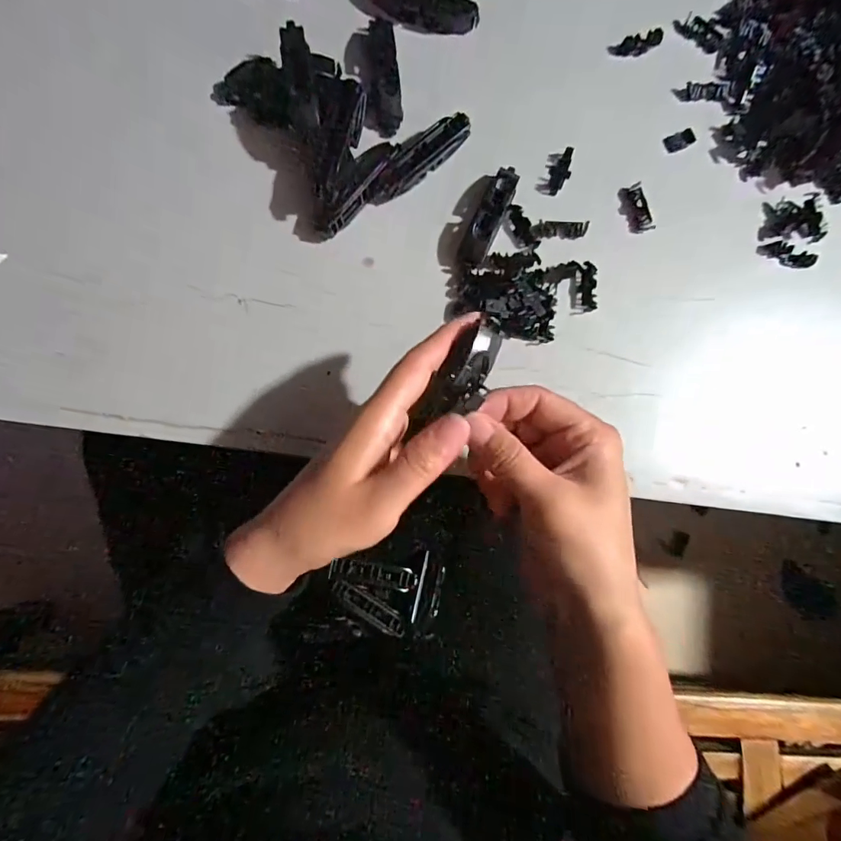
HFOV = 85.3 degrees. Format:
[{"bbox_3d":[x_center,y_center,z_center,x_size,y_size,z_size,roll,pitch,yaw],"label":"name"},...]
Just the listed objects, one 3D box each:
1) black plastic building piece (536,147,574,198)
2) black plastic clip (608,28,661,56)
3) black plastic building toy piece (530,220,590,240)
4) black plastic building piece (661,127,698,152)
[{"bbox_3d":[0.097,-0.176,0.323,0.018,0.008,0.034,23,82,-2],"label":"black plastic building piece"},{"bbox_3d":[0.161,-0.279,0.339,0.041,0.005,0.013,-19,86,-7],"label":"black plastic clip"},{"bbox_3d":[0.097,-0.133,0.317,0.039,0.005,0.011,0,84,-5],"label":"black plastic building toy piece"},{"bbox_3d":[0.192,-0.206,0.334,0.026,0.004,0.013,-22,86,-7],"label":"black plastic building piece"}]

